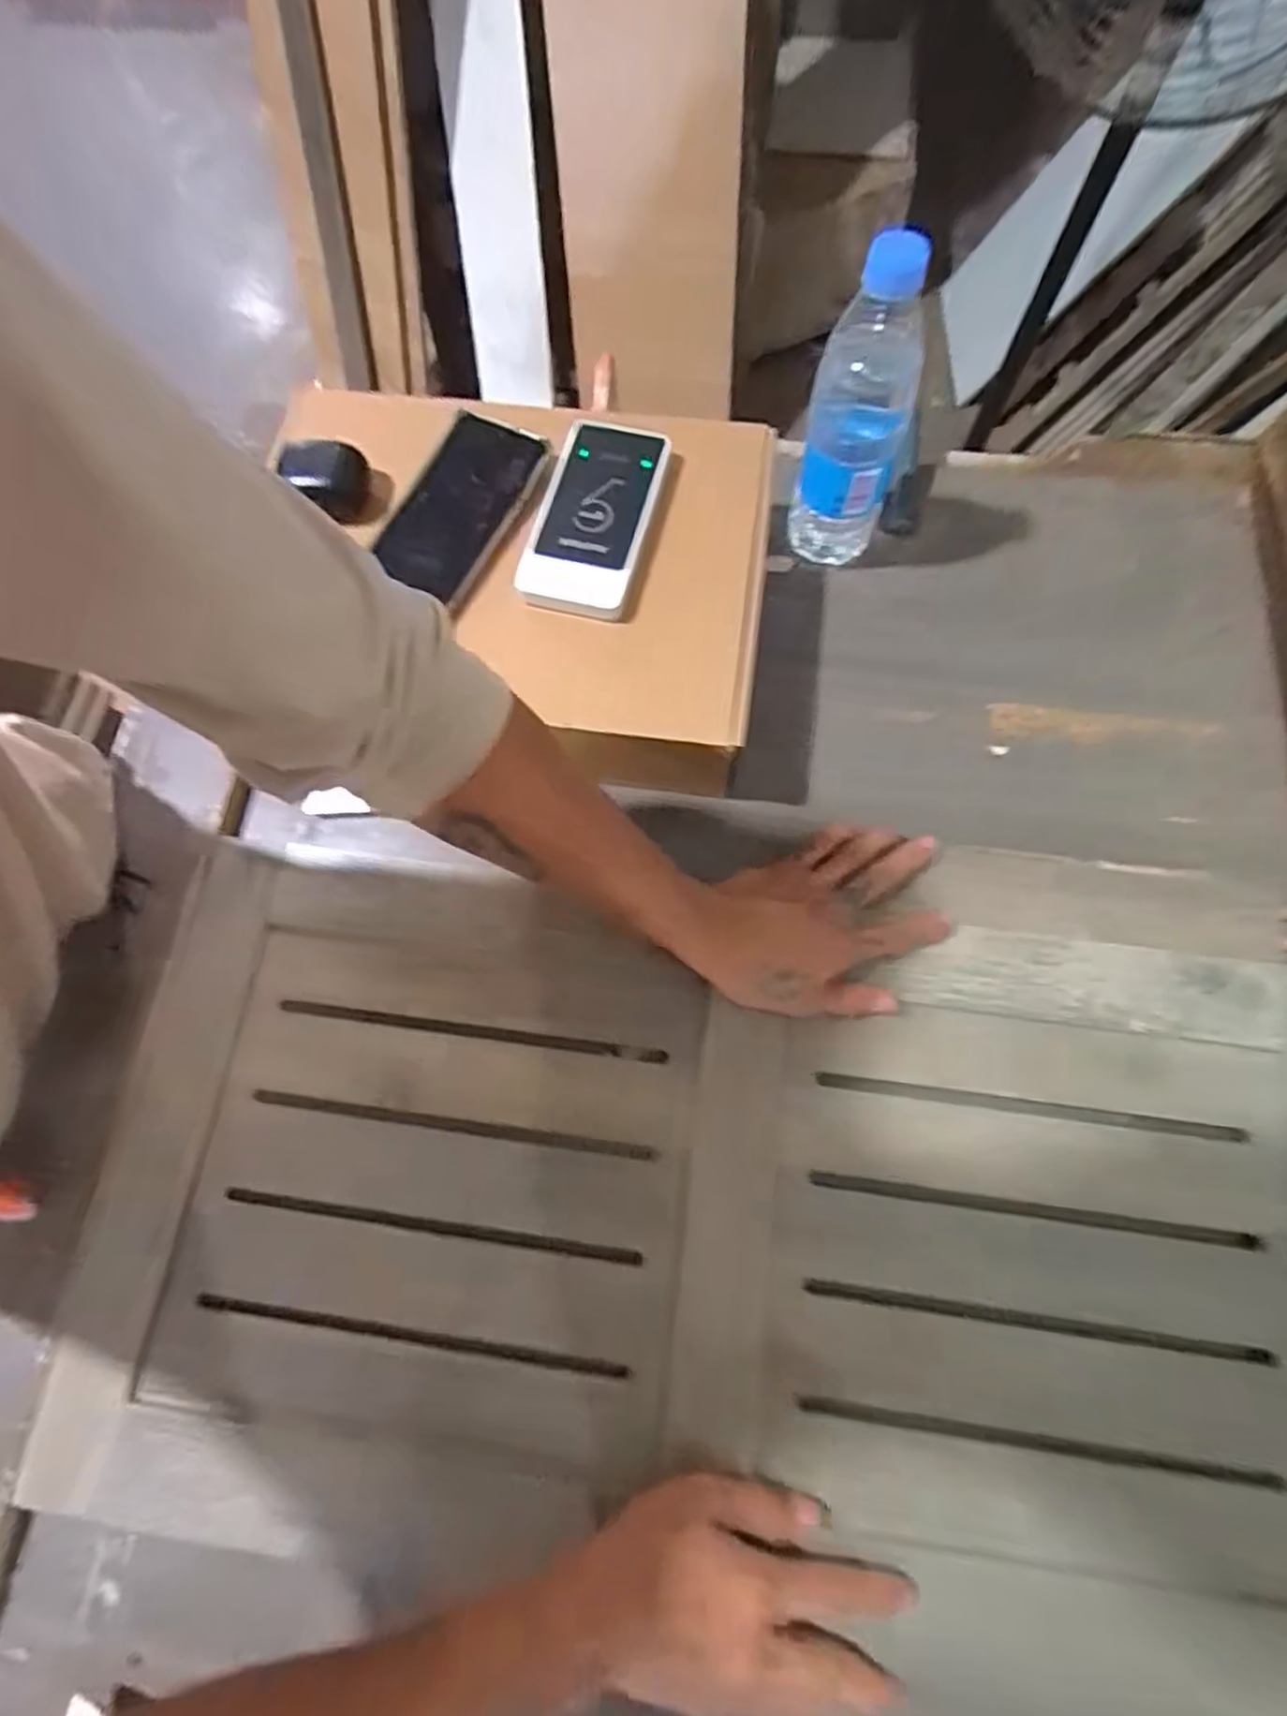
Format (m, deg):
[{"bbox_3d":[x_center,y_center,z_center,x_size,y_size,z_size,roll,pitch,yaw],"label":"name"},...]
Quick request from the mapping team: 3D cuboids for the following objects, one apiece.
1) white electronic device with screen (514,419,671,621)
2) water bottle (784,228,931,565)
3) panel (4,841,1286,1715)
[{"bbox_3d":[-0.032,-0.238,0.484,0.074,0.015,0.148,16,74,7],"label":"white electronic device with screen"},{"bbox_3d":[0.146,-0.297,0.490,0.065,0.214,0.058,14,73,6],"label":"water bottle"},{"bbox_3d":[0.050,0.217,0.424,0.741,0.017,0.377,6,73,4],"label":"panel"}]

